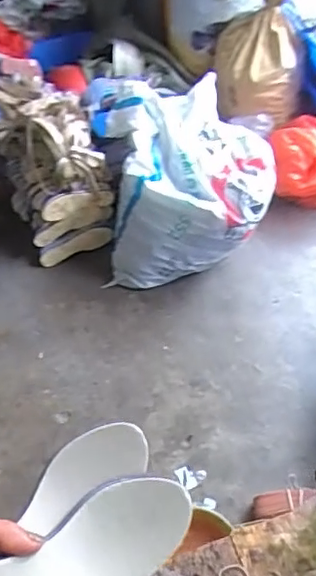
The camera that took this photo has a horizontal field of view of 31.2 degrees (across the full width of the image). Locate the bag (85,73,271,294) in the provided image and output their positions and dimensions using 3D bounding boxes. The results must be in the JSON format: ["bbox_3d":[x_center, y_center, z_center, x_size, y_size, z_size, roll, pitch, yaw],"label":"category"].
[{"bbox_3d":[0.065,-0.369,1.823,0.495,0.390,0.638,-5,48,-3],"label":"bag"}]

